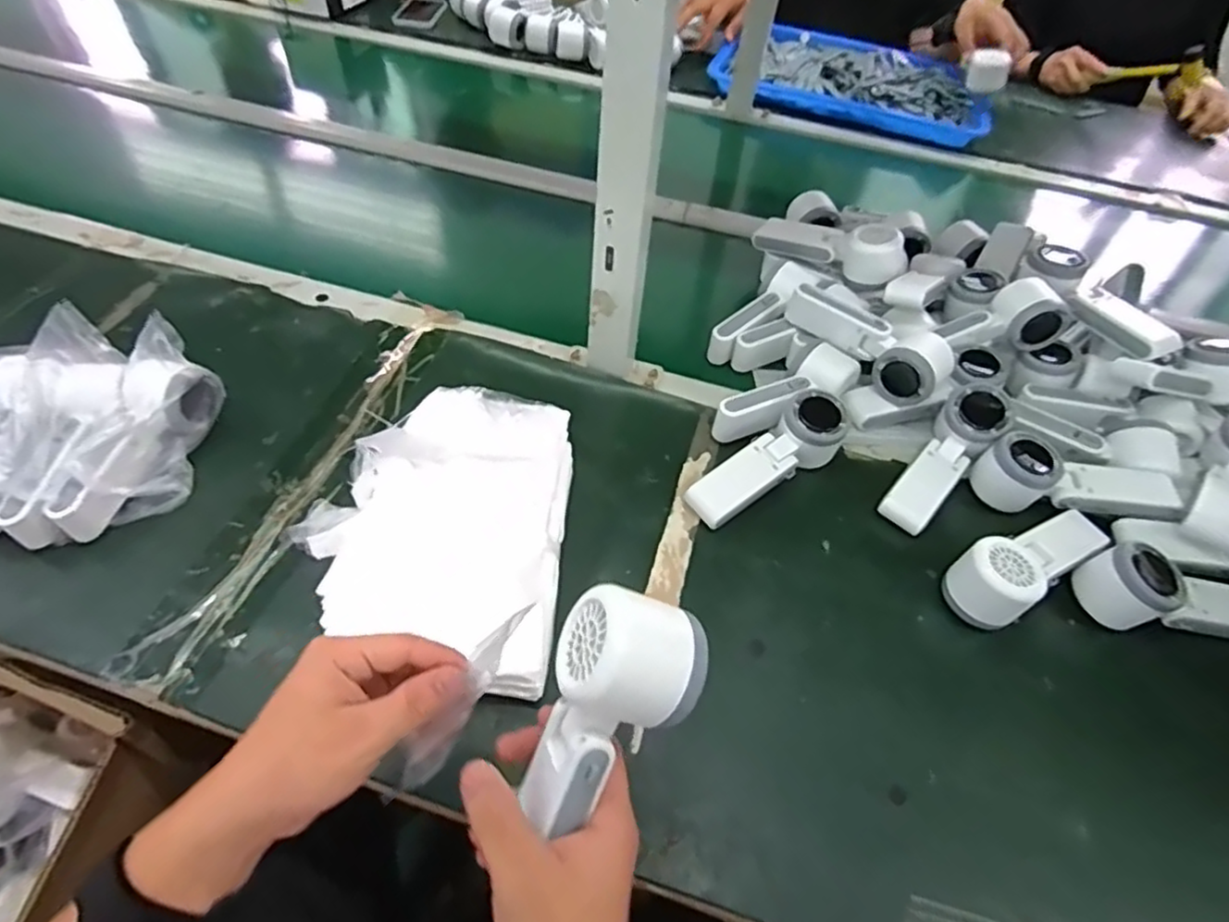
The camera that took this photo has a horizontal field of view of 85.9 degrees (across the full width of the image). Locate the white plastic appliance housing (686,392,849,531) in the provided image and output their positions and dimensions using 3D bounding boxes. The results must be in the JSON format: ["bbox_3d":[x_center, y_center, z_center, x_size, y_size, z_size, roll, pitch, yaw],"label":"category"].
[{"bbox_3d":[0.137,0.001,0.587,0.163,0.056,0.058,-30,60,-26],"label":"white plastic appliance housing"}]

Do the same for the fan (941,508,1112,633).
[{"bbox_3d":[0.344,0.079,0.547,0.156,0.057,0.059,-25,58,-23],"label":"fan"}]

